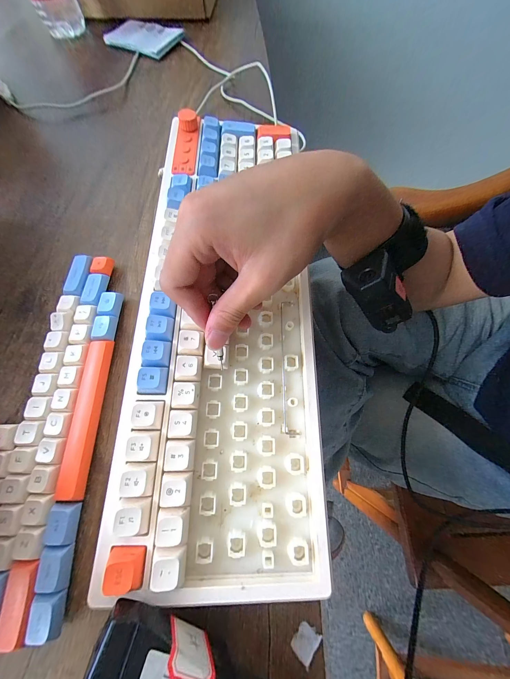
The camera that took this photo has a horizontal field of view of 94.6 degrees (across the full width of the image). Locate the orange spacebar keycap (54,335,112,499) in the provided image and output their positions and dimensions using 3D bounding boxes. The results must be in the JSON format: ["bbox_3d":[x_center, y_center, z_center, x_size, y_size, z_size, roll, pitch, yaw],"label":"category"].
[{"bbox_3d":[-0.128,0.055,0.179,0.018,0.007,0.112,-2,71,-1],"label":"orange spacebar keycap"}]

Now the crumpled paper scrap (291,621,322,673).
[{"bbox_3d":[0.031,0.182,0.141,0.013,0.005,0.015,39,75,12],"label":"crumpled paper scrap"}]

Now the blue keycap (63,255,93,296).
[{"bbox_3d":[-0.162,-0.058,0.219,0.019,0.011,0.040,3,71,1],"label":"blue keycap"}]

